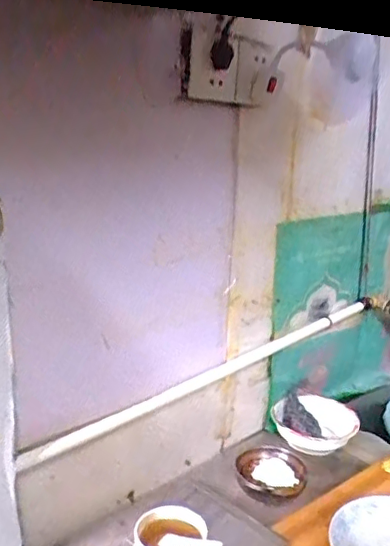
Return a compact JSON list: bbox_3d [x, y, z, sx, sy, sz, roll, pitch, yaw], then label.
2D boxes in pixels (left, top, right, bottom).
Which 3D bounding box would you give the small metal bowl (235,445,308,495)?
[{"bbox_3d":[0.118,0.321,0.879,0.109,0.041,0.103,4,14,5],"label":"small metal bowl"}]

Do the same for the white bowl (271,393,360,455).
[{"bbox_3d":[0.222,0.283,1.040,0.149,0.073,0.149,3,14,-1],"label":"white bowl"}]

